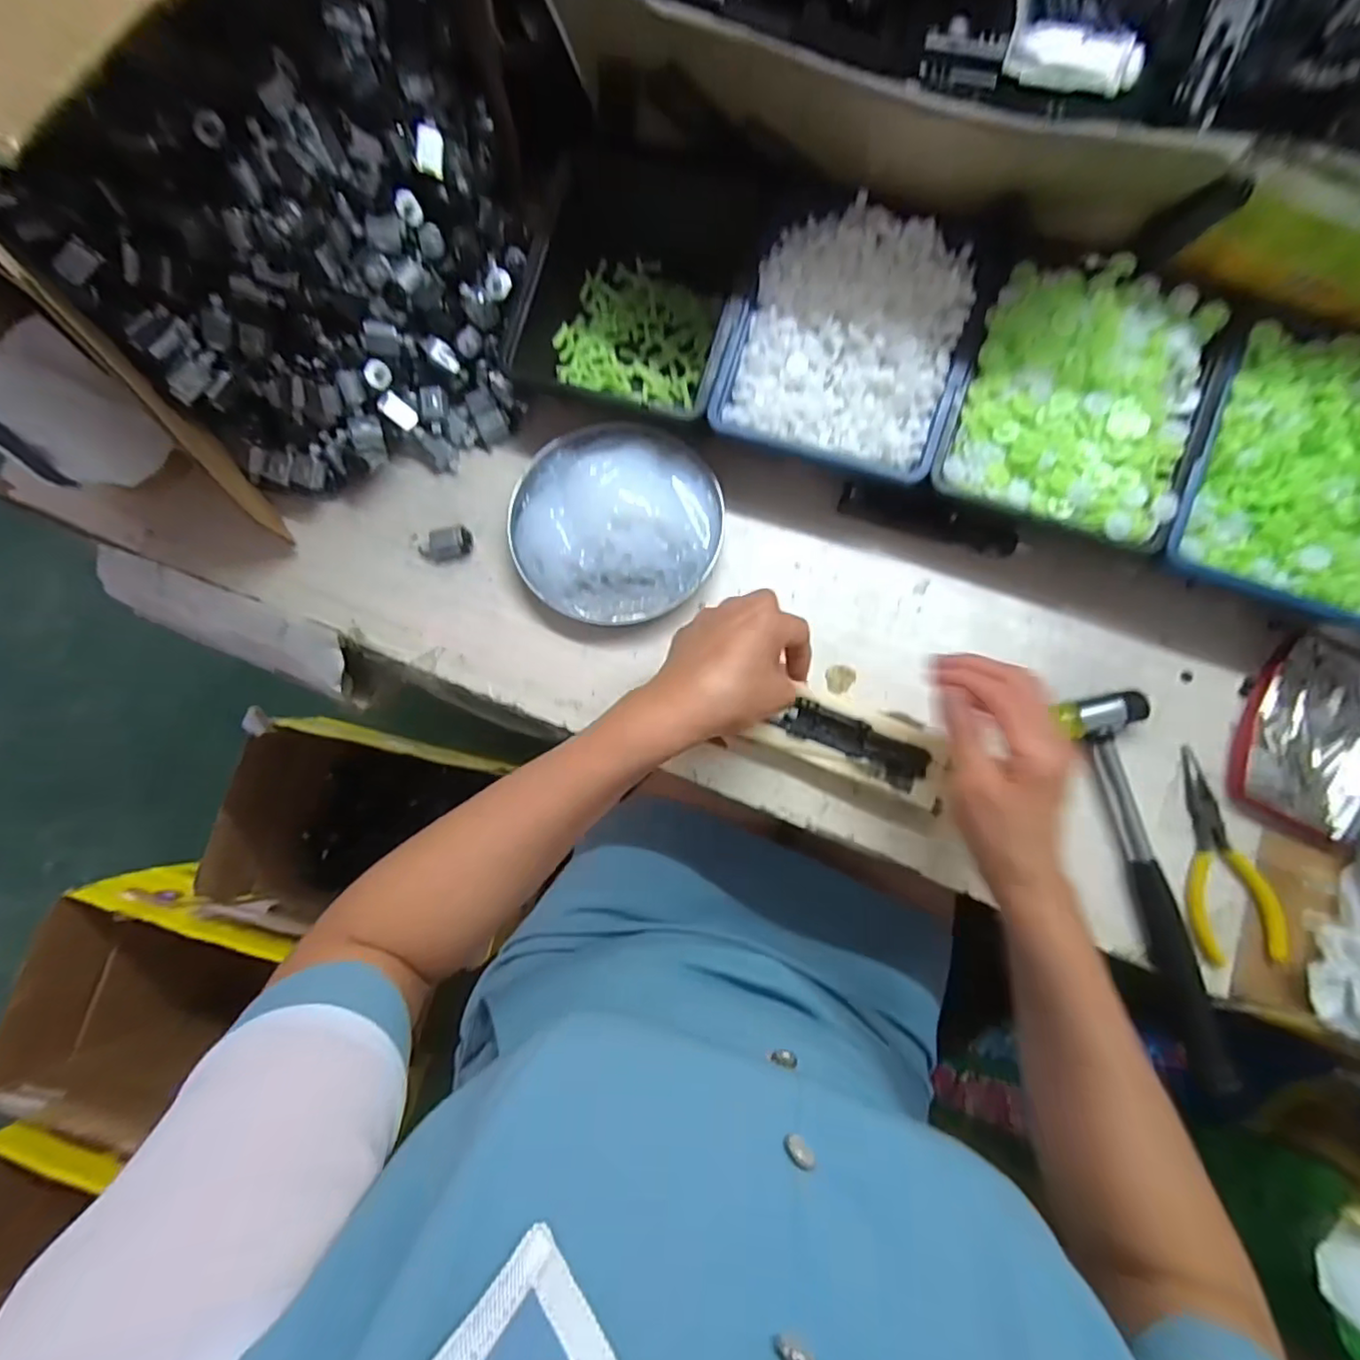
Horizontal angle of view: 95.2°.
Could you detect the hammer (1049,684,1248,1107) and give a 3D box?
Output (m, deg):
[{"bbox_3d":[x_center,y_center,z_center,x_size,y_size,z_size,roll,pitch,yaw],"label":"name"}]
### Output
[{"bbox_3d":[0.298,0.121,0.376,0.054,0.022,0.230,-16,78,-2],"label":"hammer"}]

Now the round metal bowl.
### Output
[{"bbox_3d":[-0.047,-0.113,0.433,0.138,0.031,0.144,0,78,1],"label":"round metal bowl"}]

